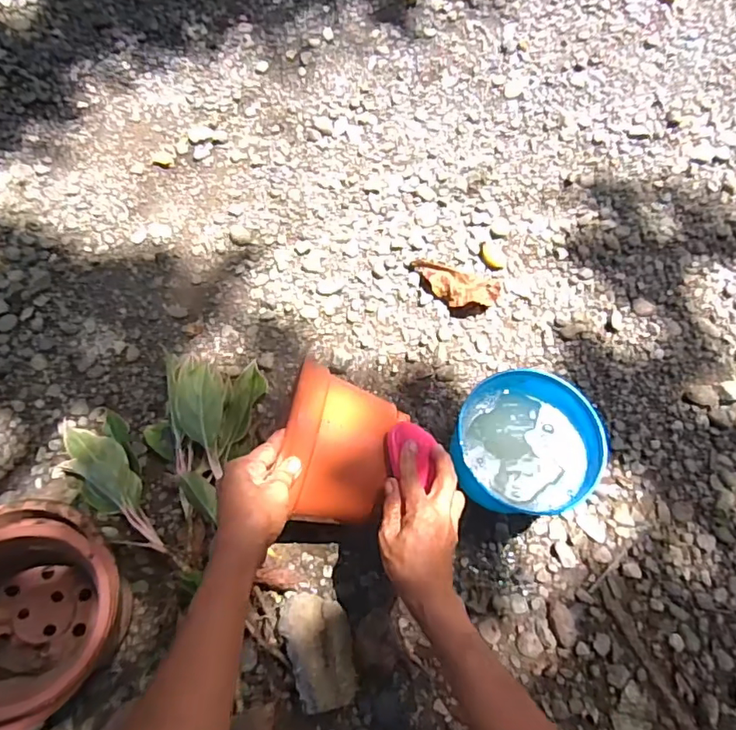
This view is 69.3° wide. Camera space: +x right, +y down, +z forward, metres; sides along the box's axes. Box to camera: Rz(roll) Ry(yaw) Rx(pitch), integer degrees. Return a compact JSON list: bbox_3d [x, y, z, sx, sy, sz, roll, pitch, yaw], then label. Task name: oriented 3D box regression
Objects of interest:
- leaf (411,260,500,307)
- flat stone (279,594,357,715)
[{"bbox_3d":[0.128,-0.121,0.804,0.135,0.032,0.063,24,67,10],"label":"leaf"},{"bbox_3d":[-0.049,0.308,0.580,0.073,0.020,0.114,-9,62,-29],"label":"flat stone"}]

